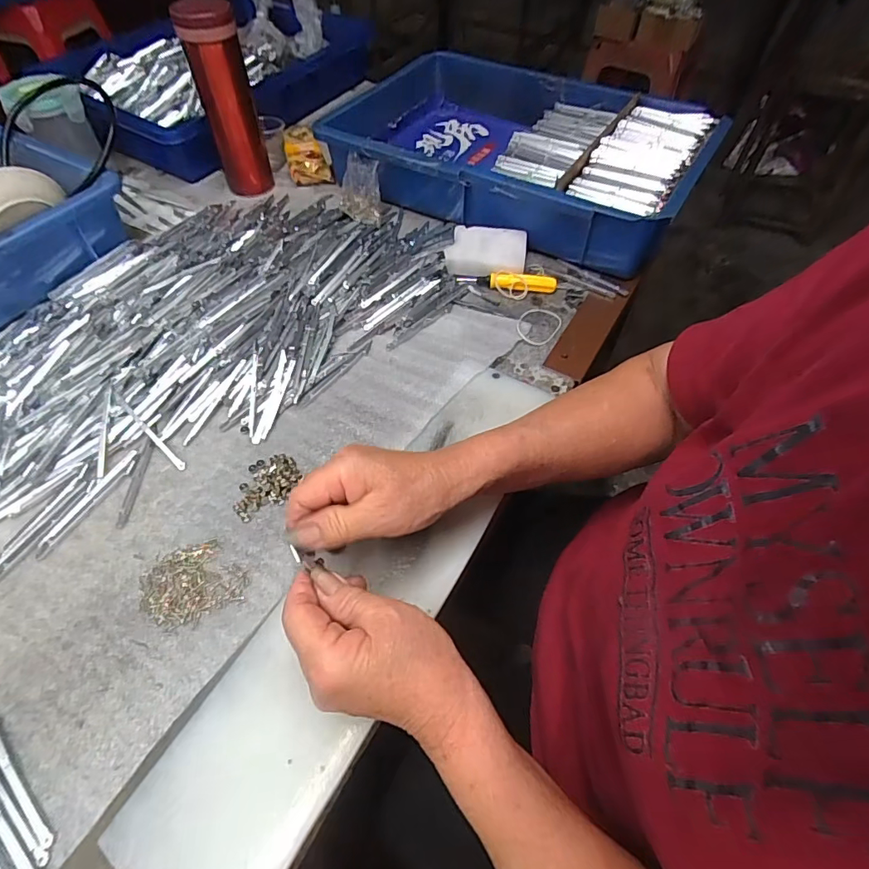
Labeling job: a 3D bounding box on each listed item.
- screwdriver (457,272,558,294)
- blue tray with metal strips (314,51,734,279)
[{"bbox_3d":[0.078,-0.165,0.521,0.103,0.016,0.014,8,55,5],"label":"screwdriver"},{"bbox_3d":[0.103,-0.361,0.615,0.430,0.088,0.289,28,59,18],"label":"blue tray with metal strips"}]

